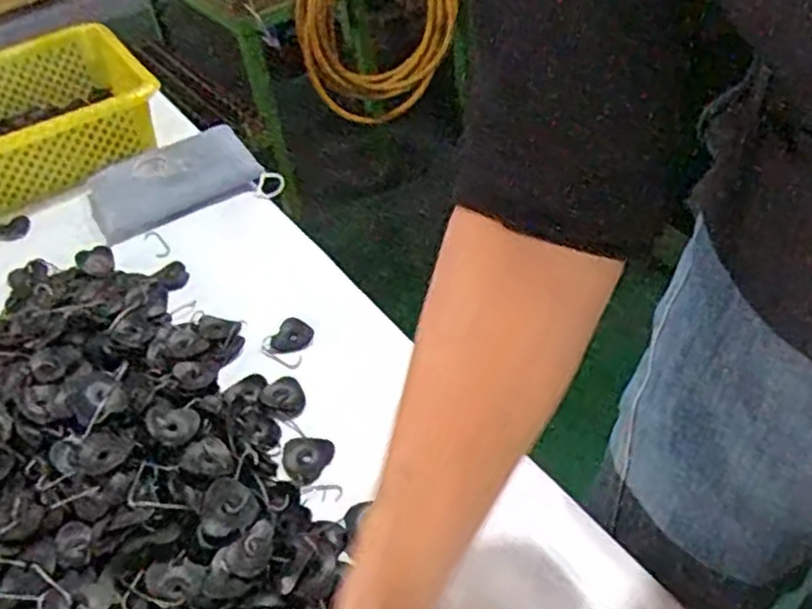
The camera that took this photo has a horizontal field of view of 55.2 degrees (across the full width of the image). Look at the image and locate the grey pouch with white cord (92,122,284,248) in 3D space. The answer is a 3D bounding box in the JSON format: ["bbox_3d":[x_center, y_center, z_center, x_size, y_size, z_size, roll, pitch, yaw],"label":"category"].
[{"bbox_3d":[-0.239,-0.132,0.811,0.178,0.026,0.119,-23,48,-17],"label":"grey pouch with white cord"}]

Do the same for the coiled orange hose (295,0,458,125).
[{"bbox_3d":[-0.056,-0.607,1.687,0.355,0.413,0.068,-18,27,-22],"label":"coiled orange hose"}]

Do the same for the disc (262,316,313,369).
[{"bbox_3d":[-0.099,0.031,0.640,0.037,0.019,0.045,8,46,18],"label":"disc"}]

